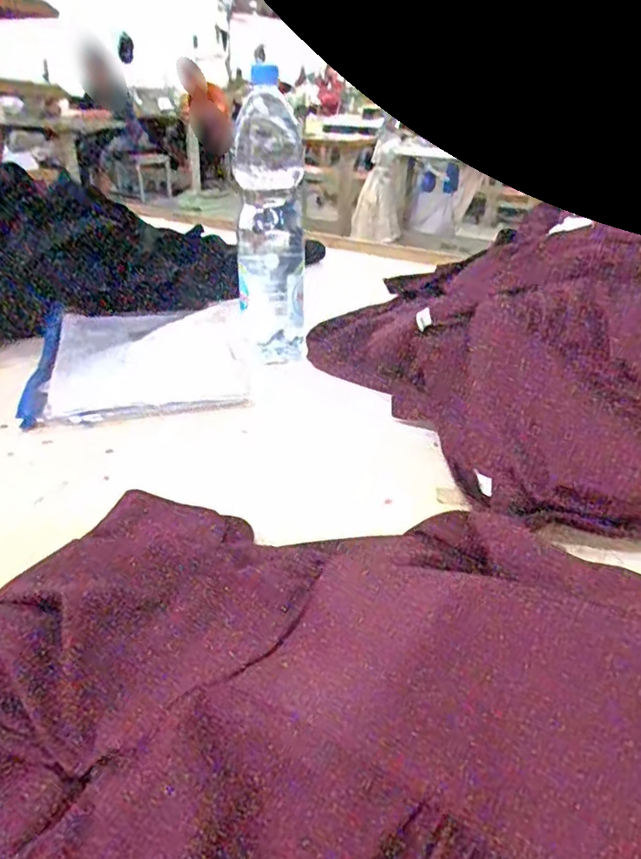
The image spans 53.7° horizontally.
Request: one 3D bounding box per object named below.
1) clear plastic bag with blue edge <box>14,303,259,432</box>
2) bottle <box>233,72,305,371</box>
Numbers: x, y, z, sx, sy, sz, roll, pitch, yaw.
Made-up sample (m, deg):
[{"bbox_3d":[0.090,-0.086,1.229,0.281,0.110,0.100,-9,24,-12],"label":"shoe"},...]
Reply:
[{"bbox_3d":[-0.220,-0.097,0.817,0.267,0.028,0.323,-6,31,-12],"label":"clear plastic bag with blue edge"},{"bbox_3d":[-0.061,-0.241,0.782,0.085,0.312,0.070,-2,30,-4],"label":"bottle"}]

